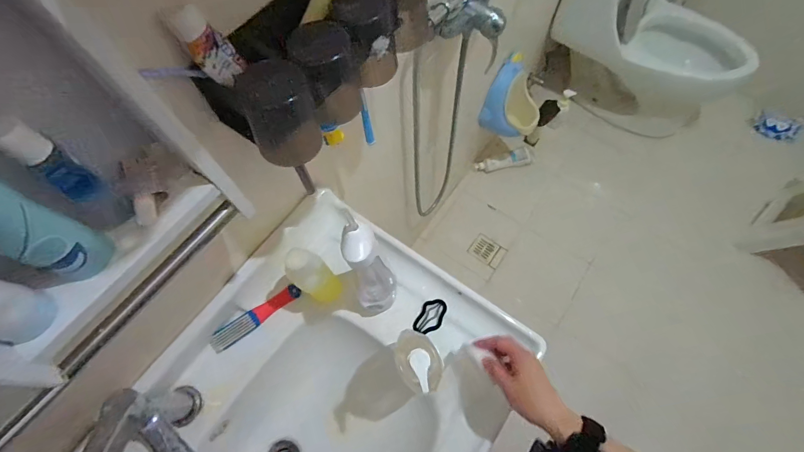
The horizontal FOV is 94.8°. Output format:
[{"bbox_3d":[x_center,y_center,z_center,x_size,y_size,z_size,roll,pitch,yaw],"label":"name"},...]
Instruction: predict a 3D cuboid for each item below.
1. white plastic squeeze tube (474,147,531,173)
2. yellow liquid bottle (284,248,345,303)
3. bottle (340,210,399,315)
[{"bbox_3d":[0.448,-0.285,1.637,0.256,0.079,0.034,-16,25,-5],"label":"white plastic squeeze tube"},{"bbox_3d":[-0.131,0.076,0.552,0.048,0.136,0.049,-1,66,3],"label":"yellow liquid bottle"},{"bbox_3d":[-0.049,0.066,0.526,0.064,0.233,0.068,14,67,9],"label":"bottle"}]

